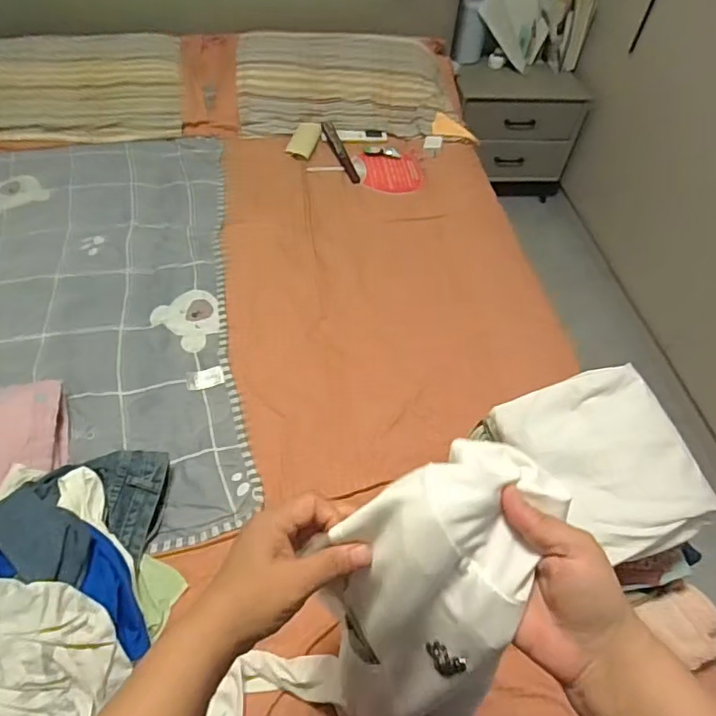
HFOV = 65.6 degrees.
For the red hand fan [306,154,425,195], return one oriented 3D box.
[{"bbox_3d":[0.030,-0.519,1.561,0.315,0.014,0.178,-3,52,-8],"label":"red hand fan"}]

